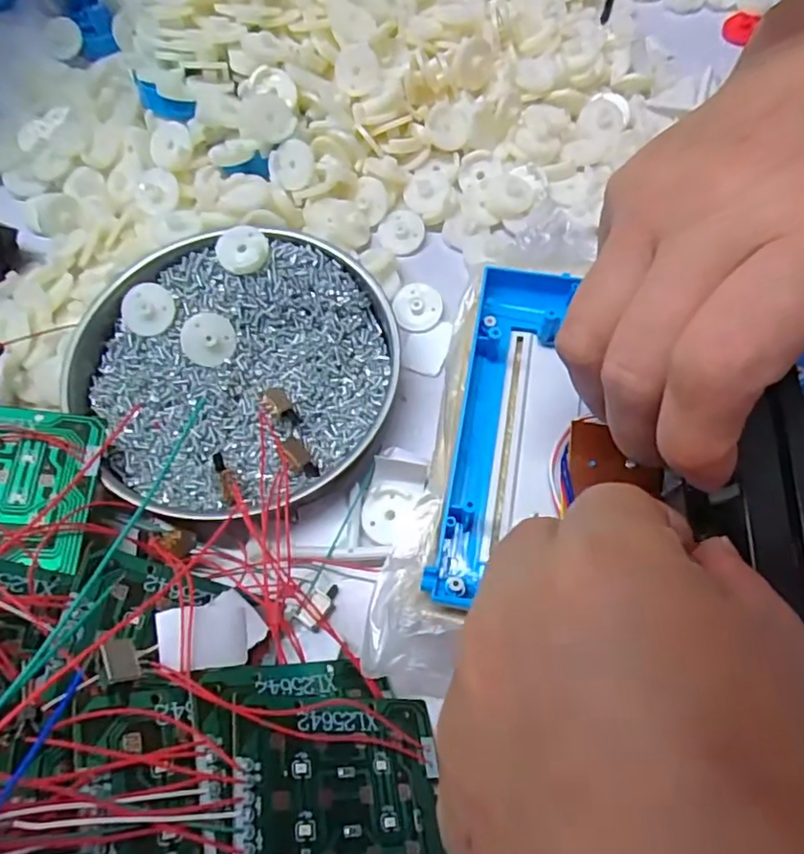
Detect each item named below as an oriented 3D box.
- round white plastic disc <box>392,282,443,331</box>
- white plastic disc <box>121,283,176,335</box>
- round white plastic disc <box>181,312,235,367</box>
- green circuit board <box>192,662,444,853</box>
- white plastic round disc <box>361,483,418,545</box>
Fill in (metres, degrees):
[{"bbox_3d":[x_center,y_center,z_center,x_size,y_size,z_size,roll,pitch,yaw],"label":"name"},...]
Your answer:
[{"bbox_3d":[0.008,-0.056,0.283,0.023,0.006,0.022,-1,66,1],"label":"round white plastic disc"},{"bbox_3d":[-0.113,-0.053,0.270,0.022,0.005,0.022,1,85,-8],"label":"white plastic disc"},{"bbox_3d":[-0.084,-0.039,0.265,0.023,0.005,0.023,-8,89,-21],"label":"round white plastic disc"},{"bbox_3d":[-0.021,0.109,0.177,0.079,0.007,0.077,21,41,-32],"label":"green circuit board"},{"bbox_3d":[-0.005,0.034,0.239,0.021,0.005,0.023,-1,66,1],"label":"white plastic round disc"}]

